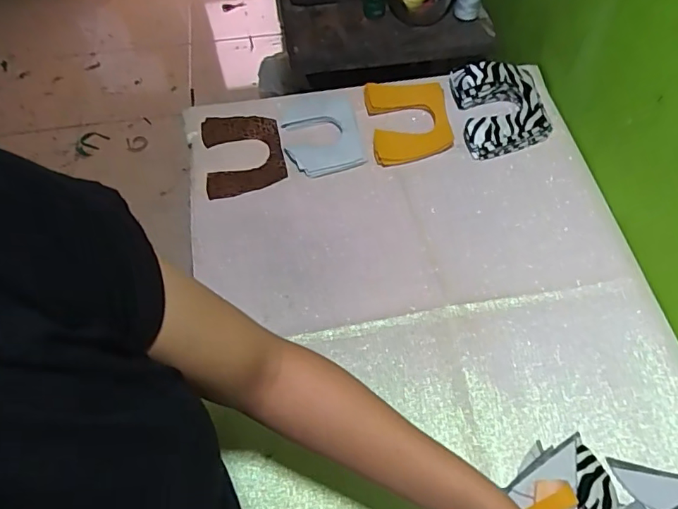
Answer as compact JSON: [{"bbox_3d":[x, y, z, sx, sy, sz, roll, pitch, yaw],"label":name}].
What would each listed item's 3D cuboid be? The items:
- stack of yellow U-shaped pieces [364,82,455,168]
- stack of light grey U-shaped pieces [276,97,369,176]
[{"bbox_3d":[0.111,-0.218,0.819,0.124,0.013,0.161,-8,67,0],"label":"stack of yellow U-shaped pieces"},{"bbox_3d":[-0.030,-0.198,0.808,0.114,0.027,0.154,-13,58,-6],"label":"stack of light grey U-shaped pieces"}]

